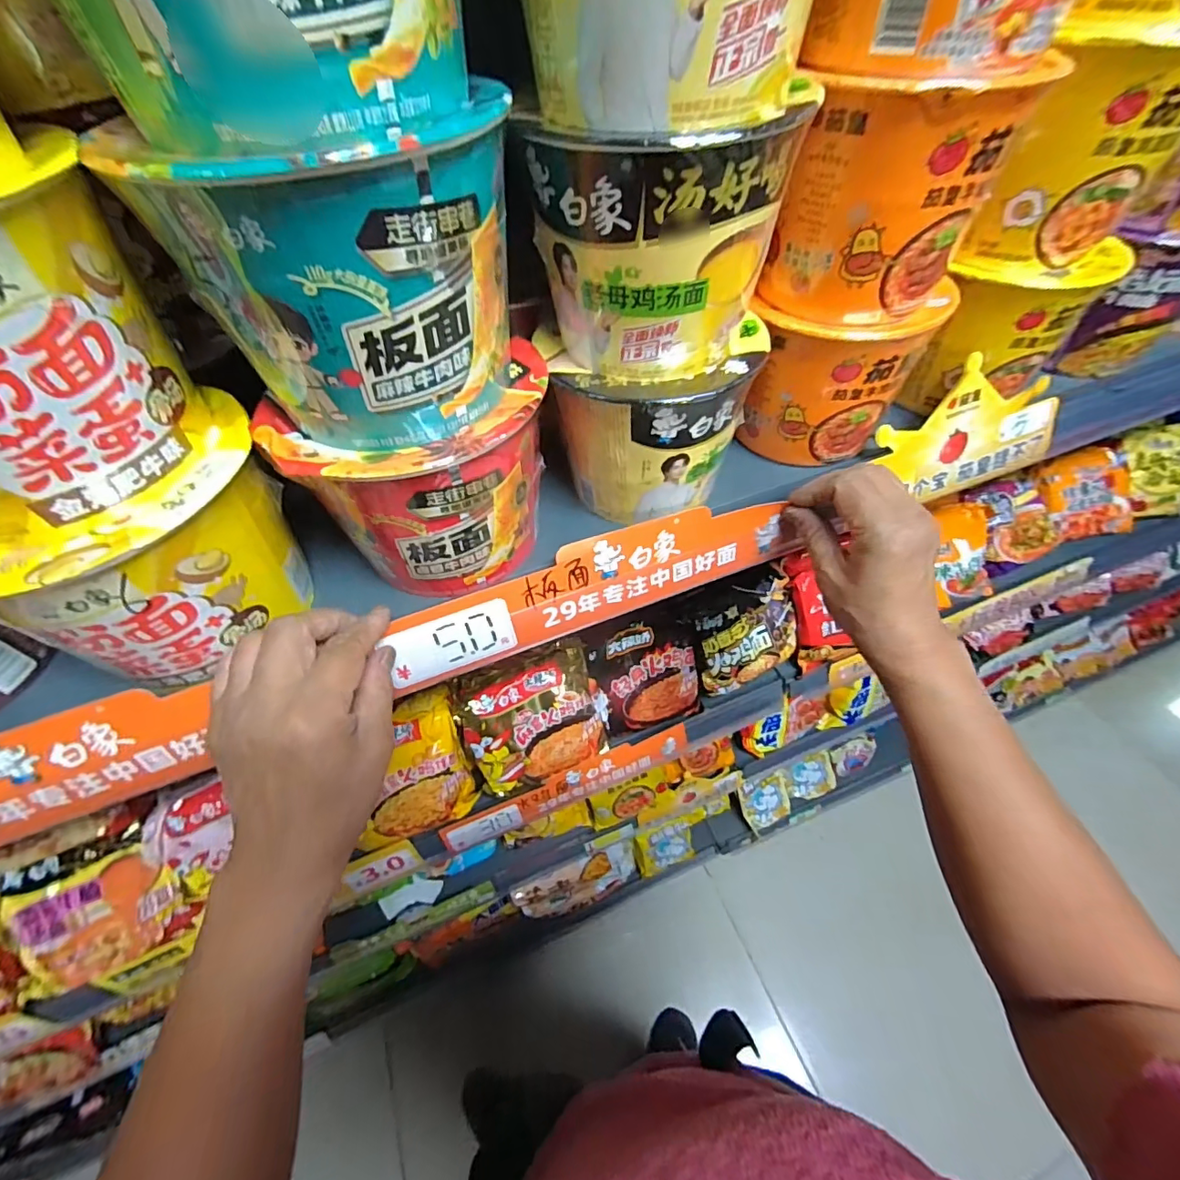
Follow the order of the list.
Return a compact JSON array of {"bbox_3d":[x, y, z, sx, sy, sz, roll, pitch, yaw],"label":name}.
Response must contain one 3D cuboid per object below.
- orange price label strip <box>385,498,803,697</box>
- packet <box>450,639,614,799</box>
[{"bbox_3d":[0.008,-0.005,0.341,0.268,0.064,0.005,-19,36,-11],"label":"orange price label strip"},{"bbox_3d":[-0.062,0.139,0.569,0.160,0.141,0.044,-20,12,-16],"label":"packet"}]

